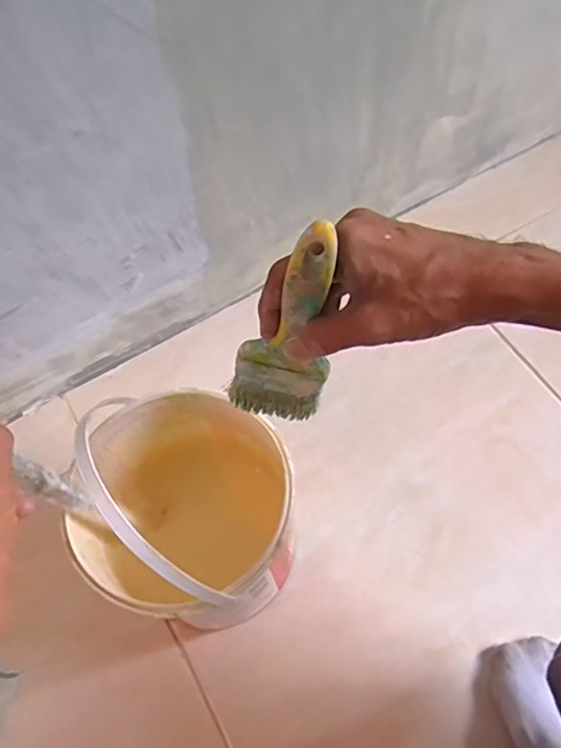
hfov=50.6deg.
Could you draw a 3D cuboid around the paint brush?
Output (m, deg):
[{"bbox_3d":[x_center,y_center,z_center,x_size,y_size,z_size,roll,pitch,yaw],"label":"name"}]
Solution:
[{"bbox_3d":[0.007,-0.023,0.365,0.057,0.189,0.025,-2,61,-11],"label":"paint brush"}]

